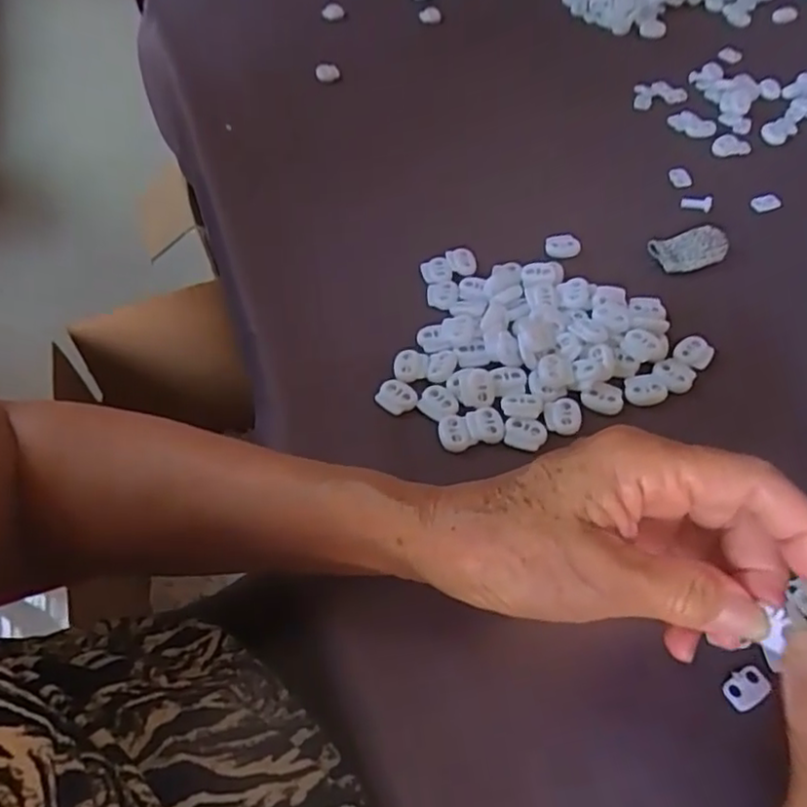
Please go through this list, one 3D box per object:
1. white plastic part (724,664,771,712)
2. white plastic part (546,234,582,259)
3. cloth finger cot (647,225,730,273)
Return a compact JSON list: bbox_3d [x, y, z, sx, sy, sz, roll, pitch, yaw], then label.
[{"bbox_3d":[0.141,0.116,0.275,0.019,0.004,0.013,-31,57,-20],"label":"white plastic part"},{"bbox_3d":[0.106,-0.105,0.448,0.023,0.011,0.012,7,53,9],"label":"white plastic part"},{"bbox_3d":[0.186,-0.101,0.436,0.048,0.015,0.031,-12,52,-6],"label":"cloth finger cot"}]

